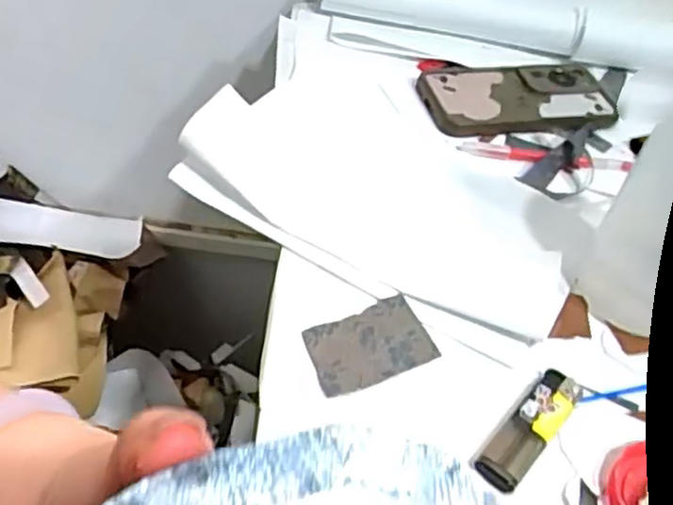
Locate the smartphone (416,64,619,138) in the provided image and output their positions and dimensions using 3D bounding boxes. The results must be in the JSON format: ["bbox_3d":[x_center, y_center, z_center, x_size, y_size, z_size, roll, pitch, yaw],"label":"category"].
[{"bbox_3d":[0.150,-0.130,0.598,0.160,0.013,0.081,-2,45,-14],"label":"smartphone"}]

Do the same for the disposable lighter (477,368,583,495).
[{"bbox_3d":[0.102,0.092,0.376,0.022,0.012,0.085,35,48,22],"label":"disposable lighter"}]

